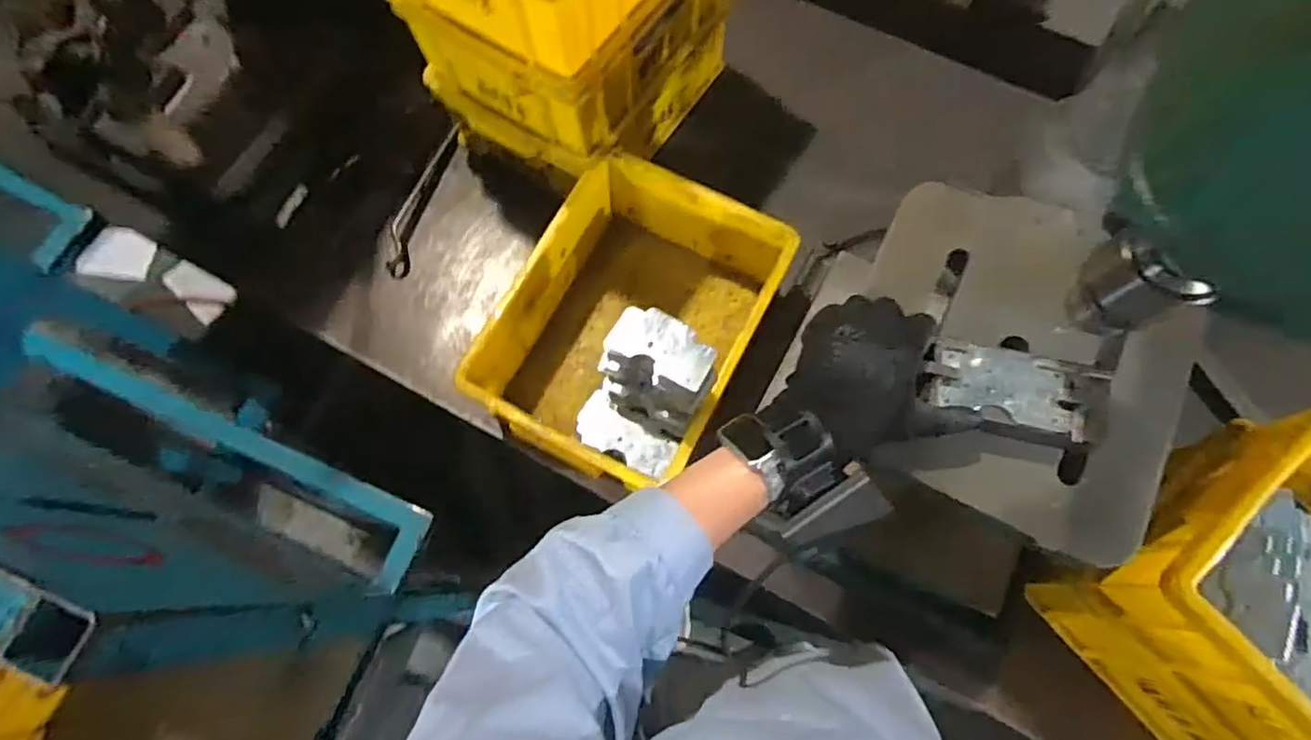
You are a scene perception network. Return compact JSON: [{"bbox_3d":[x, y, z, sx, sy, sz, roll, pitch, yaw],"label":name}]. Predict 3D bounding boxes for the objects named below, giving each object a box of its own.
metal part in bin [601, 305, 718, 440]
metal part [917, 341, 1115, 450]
[{"bbox_3d":[0.001,0.005,0.631,0.108,0.117,0.083,33,76,10],"label":"metal part in bin"},{"bbox_3d":[0.255,0.015,0.453,0.123,0.014,0.062,15,74,6],"label":"metal part"}]

